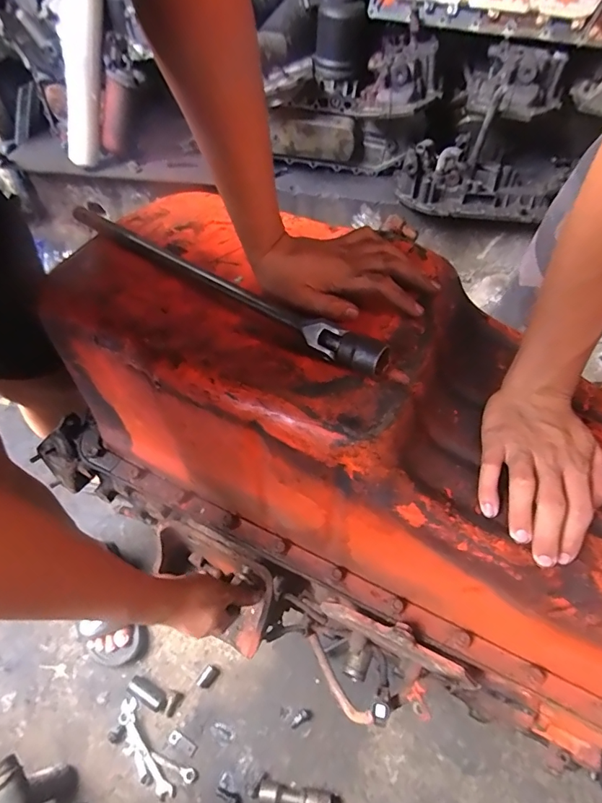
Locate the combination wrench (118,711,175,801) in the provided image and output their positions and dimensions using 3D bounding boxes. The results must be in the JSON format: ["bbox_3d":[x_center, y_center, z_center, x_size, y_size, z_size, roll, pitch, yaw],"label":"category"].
[{"bbox_3d":[-0.300,0.673,0.811,0.024,0.015,0.164,-36,60,-25],"label":"combination wrench"}]

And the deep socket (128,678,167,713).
[{"bbox_3d":[-0.313,0.594,0.861,0.090,0.028,0.034,22,55,16],"label":"deep socket"}]

